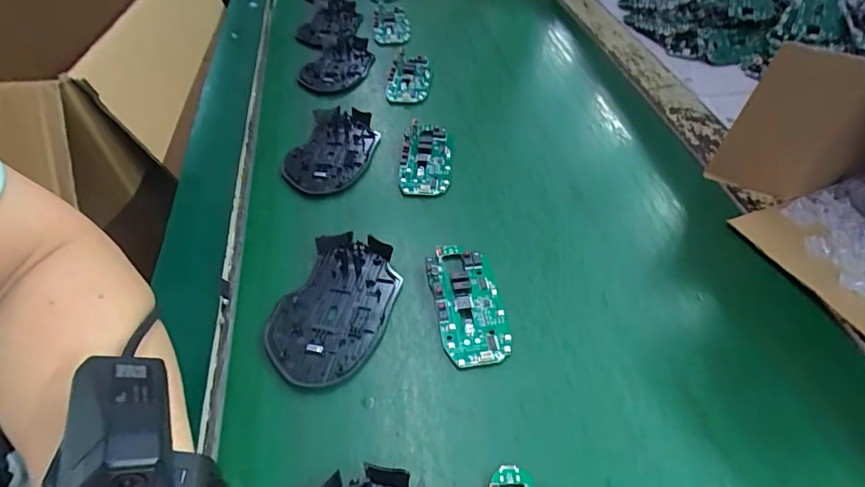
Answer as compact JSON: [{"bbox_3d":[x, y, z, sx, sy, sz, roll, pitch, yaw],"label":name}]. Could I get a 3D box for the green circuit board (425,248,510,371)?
[{"bbox_3d":[0.024,0.039,0.330,0.044,0.013,0.091,-8,49,-8],"label":"green circuit board"}]

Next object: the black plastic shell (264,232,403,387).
[{"bbox_3d":[-0.065,0.040,0.324,0.068,0.013,0.110,17,50,14],"label":"black plastic shell"}]

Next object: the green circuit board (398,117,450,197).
[{"bbox_3d":[-0.006,-0.075,0.432,0.044,0.008,0.079,3,58,-1],"label":"green circuit board"}]

